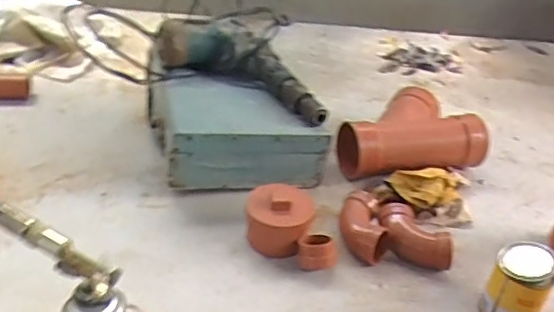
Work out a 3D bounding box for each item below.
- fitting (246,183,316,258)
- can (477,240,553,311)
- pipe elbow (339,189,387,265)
[{"bbox_3d":[0.005,0.101,0.938,0.108,0.089,0.114,11,33,6],"label":"fitting"},{"bbox_3d":[0.352,0.192,0.814,0.077,0.129,0.074,5,33,-3],"label":"can"},{"bbox_3d":[0.146,0.122,0.953,0.070,0.064,0.120,2,33,-7],"label":"pipe elbow"}]

